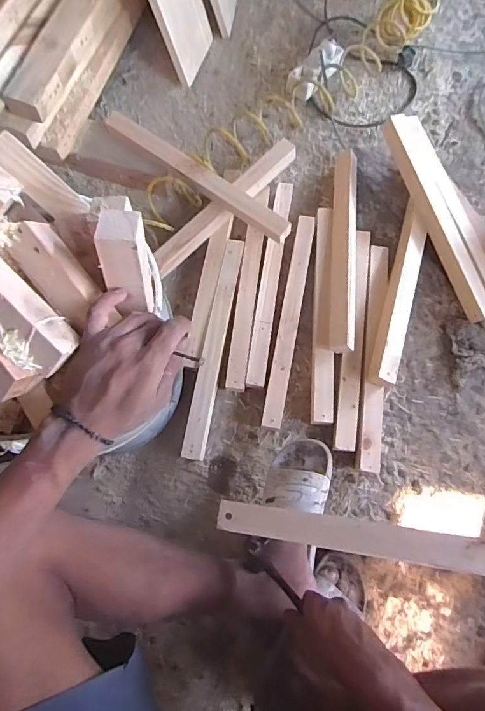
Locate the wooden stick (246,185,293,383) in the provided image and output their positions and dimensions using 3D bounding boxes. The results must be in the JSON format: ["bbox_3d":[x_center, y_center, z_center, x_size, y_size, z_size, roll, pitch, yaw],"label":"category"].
[{"bbox_3d":[0.056,-0.149,0.856,0.033,0.037,0.431,8,74,4],"label":"wooden stick"}]

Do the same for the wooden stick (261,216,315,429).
[{"bbox_3d":[0.092,-0.072,0.835,0.035,0.035,0.425,10,74,5],"label":"wooden stick"}]

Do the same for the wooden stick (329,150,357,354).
[{"bbox_3d":[0.197,-0.209,0.830,0.046,0.026,0.417,5,73,3],"label":"wooden stick"}]

